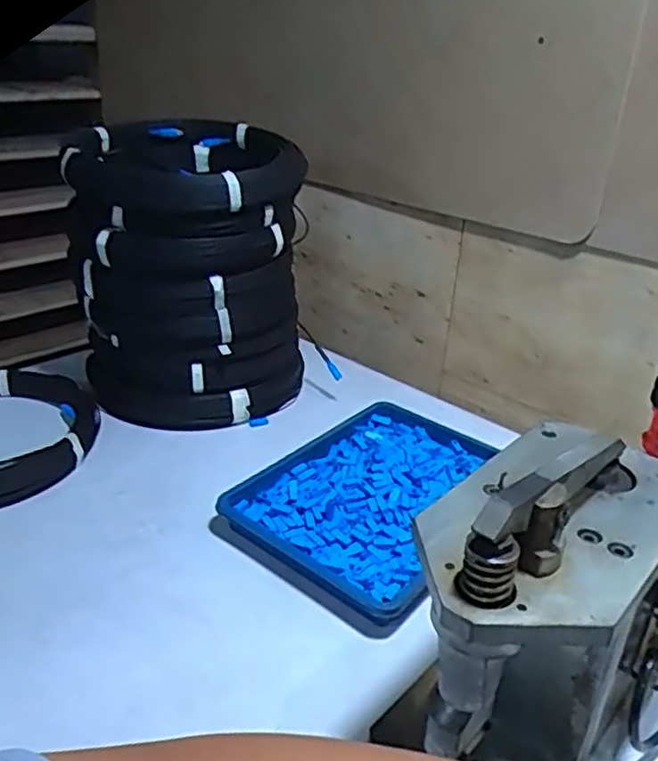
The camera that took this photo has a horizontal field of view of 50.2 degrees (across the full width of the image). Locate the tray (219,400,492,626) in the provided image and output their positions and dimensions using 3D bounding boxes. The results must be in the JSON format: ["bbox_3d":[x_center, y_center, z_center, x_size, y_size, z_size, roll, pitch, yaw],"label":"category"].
[{"bbox_3d":[0.065,0.128,0.806,0.231,0.031,0.321,22,32,34],"label":"tray"}]

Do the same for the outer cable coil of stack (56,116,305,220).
[{"bbox_3d":[-0.184,-0.275,0.908,0.285,0.088,0.291,-6,28,-18],"label":"outer cable coil of stack"}]

